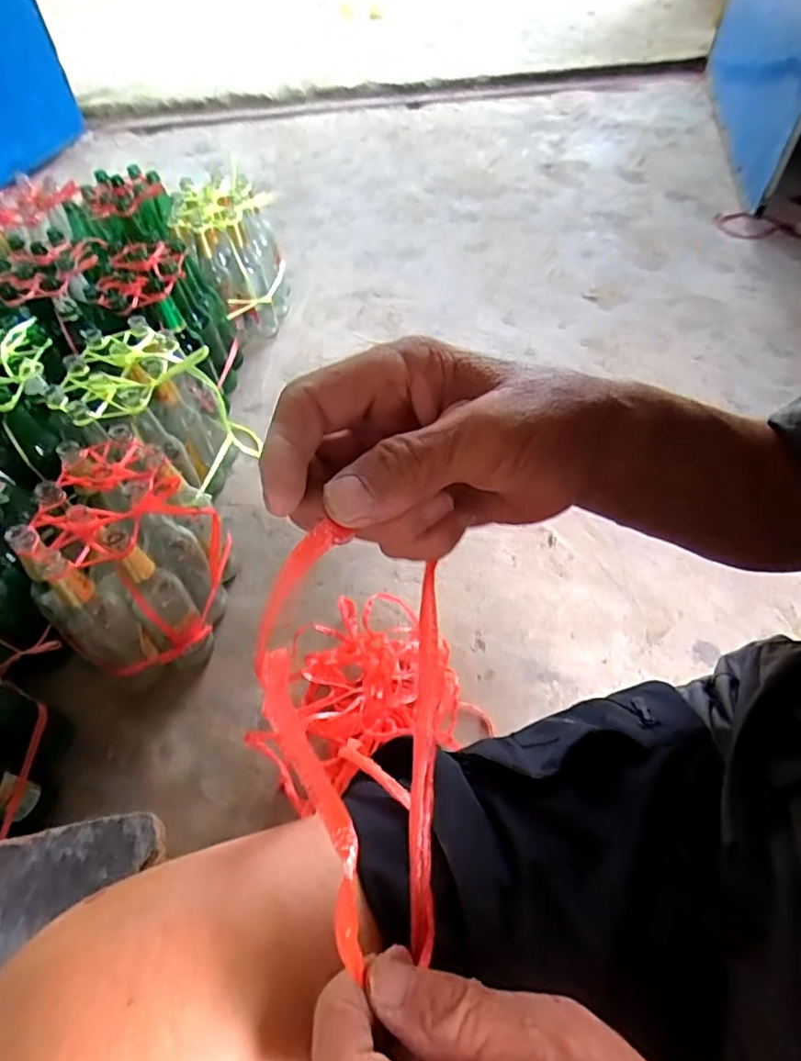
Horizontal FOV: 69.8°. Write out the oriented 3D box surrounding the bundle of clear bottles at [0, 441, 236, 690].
[{"bbox_3d":[-0.365,0.044,0.779,0.240,0.247,0.220,-1,54,1],"label":"bundle of clear bottles"}]

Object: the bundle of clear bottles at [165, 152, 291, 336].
[{"bbox_3d":[-0.377,-0.623,1.316,0.211,0.242,0.297,-15,55,-9],"label":"bundle of clear bottles"}]

